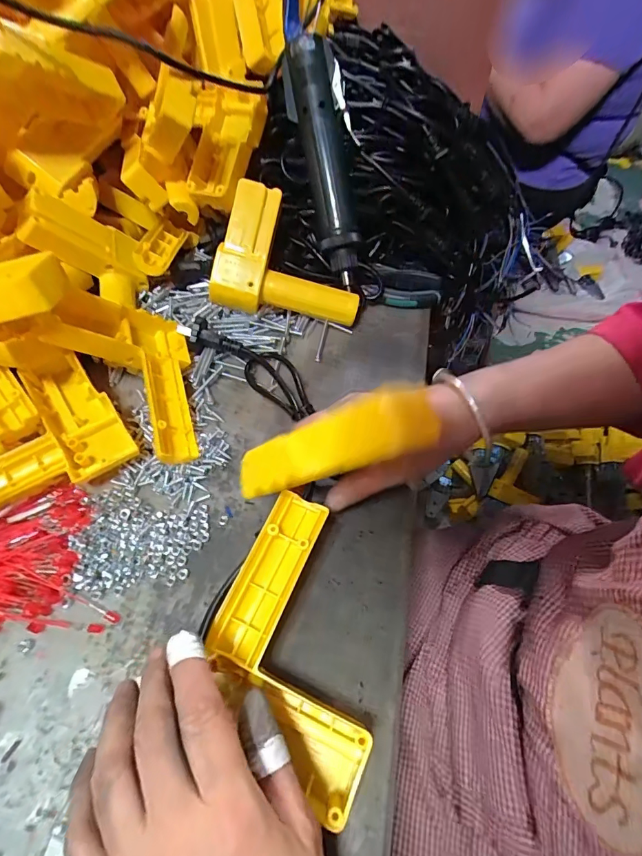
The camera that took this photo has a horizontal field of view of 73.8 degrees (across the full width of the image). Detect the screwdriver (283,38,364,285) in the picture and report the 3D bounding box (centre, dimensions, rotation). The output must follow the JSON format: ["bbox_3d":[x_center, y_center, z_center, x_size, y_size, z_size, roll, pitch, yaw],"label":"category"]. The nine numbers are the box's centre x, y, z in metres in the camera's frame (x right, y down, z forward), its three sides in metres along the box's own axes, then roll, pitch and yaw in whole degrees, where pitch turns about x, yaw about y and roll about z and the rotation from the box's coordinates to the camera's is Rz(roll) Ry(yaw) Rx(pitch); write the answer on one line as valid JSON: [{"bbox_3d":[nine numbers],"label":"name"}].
[{"bbox_3d":[0.009,-0.257,0.421,0.051,0.215,0.038,-16,12,-15],"label":"screwdriver"}]

